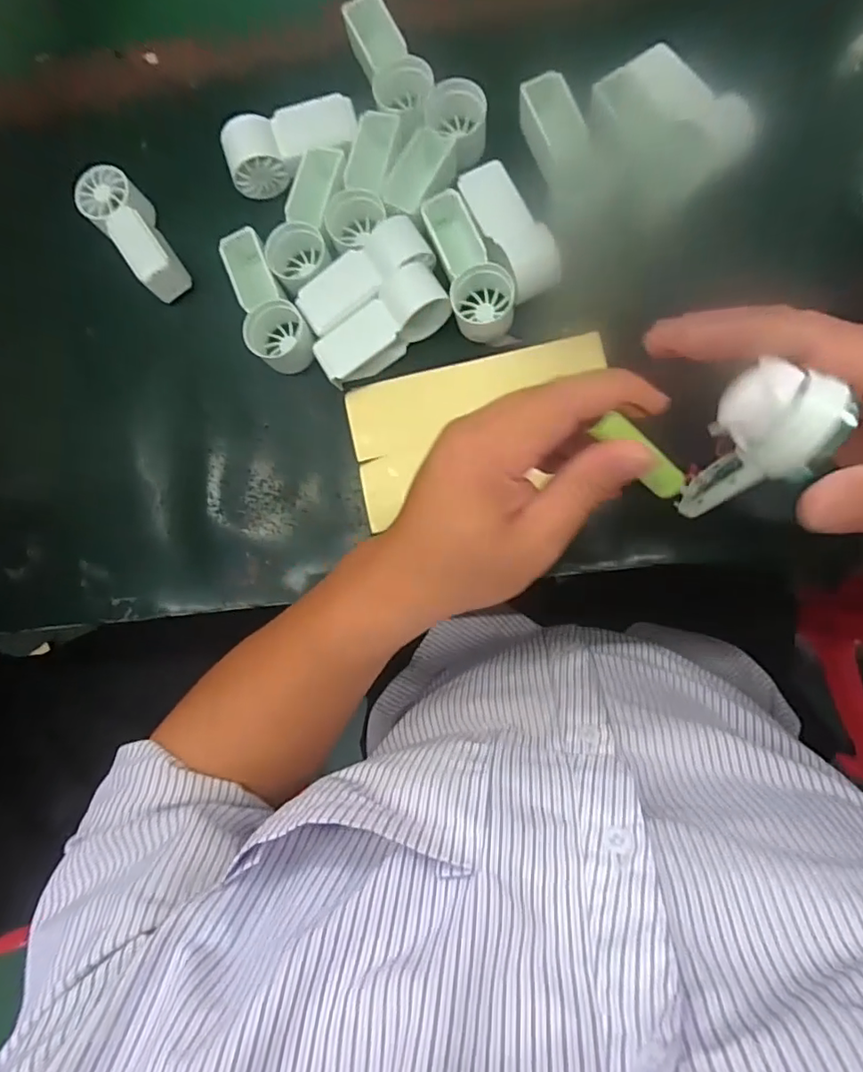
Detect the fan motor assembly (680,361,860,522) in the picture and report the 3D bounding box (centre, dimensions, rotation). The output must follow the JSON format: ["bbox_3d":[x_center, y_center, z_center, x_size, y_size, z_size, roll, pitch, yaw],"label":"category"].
[{"bbox_3d":[0.129,-0.033,0.233,0.037,0.090,0.030,25,73,9],"label":"fan motor assembly"}]

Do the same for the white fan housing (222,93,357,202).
[{"bbox_3d":[-0.095,-0.271,0.381,0.093,0.035,0.047,-16,82,5],"label":"white fan housing"}]

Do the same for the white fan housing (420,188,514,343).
[{"bbox_3d":[0.026,-0.180,0.364,0.040,0.039,0.096,-18,82,4],"label":"white fan housing"}]

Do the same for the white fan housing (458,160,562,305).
[{"bbox_3d":[0.052,-0.202,0.356,0.037,0.033,0.089,-26,81,3],"label":"white fan housing"}]

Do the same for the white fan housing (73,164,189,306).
[{"bbox_3d":[-0.206,-0.213,0.388,0.041,0.037,0.094,-41,81,1],"label":"white fan housing"}]

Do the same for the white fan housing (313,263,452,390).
[{"bbox_3d":[-0.033,-0.138,0.361,0.092,0.031,0.035,-36,81,2],"label":"white fan housing"}]

